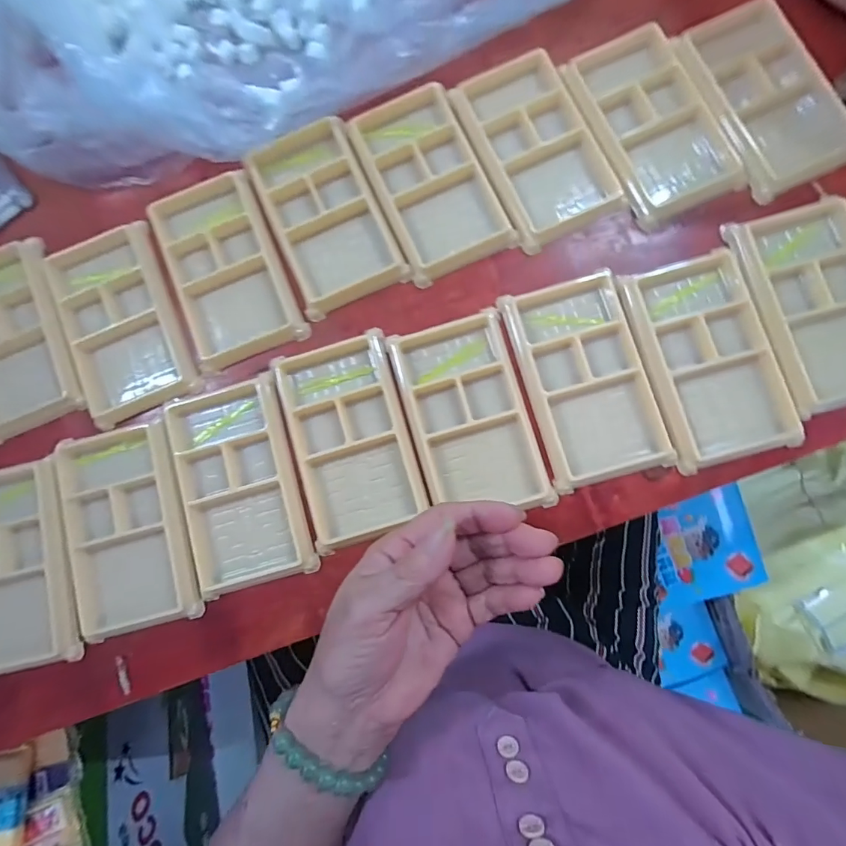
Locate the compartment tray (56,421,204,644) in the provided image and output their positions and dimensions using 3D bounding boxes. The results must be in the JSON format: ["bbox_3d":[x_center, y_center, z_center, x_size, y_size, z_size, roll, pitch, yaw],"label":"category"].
[{"bbox_3d":[-0.198,0.070,0.297,0.079,0.010,0.135,-14,83,-1],"label":"compartment tray"}]

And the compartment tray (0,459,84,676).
[{"bbox_3d":[-0.279,0.099,0.298,0.088,0.012,0.136,-9,83,0],"label":"compartment tray"}]

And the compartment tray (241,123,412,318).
[{"bbox_3d":[-0.070,-0.149,0.318,0.076,0.017,0.129,-24,83,-2],"label":"compartment tray"}]

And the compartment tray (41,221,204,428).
[{"bbox_3d":[-0.219,-0.074,0.321,0.077,0.021,0.137,-21,83,-1],"label":"compartment tray"}]

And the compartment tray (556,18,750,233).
[{"bbox_3d":[0.160,-0.211,0.316,0.080,0.021,0.136,-26,84,-2],"label":"compartment tray"}]

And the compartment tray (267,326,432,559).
[{"bbox_3d":[-0.049,0.011,0.297,0.079,0.010,0.134,-15,83,-1],"label":"compartment tray"}]

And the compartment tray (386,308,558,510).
[{"bbox_3d":[0.032,-0.005,0.294,0.079,0.011,0.133,-17,83,-1],"label":"compartment tray"}]

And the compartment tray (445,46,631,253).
[{"bbox_3d":[0.079,-0.197,0.311,0.077,0.010,0.130,-24,84,-2],"label":"compartment tray"}]

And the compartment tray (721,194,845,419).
[{"bbox_3d":[0.261,-0.078,0.290,0.075,0.012,0.136,-15,83,-1],"label":"compartment tray"}]

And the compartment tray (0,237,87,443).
[{"bbox_3d":[-0.299,-0.060,0.319,0.084,0.019,0.134,-23,83,-2],"label":"compartment tray"}]

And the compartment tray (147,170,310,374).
[{"bbox_3d":[-0.141,-0.112,0.312,0.080,0.011,0.135,-20,83,-1],"label":"compartment tray"}]

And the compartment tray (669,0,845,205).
[{"bbox_3d":[0.239,-0.231,0.307,0.077,0.013,0.137,-27,84,-2],"label":"compartment tray"}]

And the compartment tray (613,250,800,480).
[{"bbox_3d":[0.189,-0.043,0.290,0.079,0.012,0.135,-16,83,-1],"label":"compartment tray"}]

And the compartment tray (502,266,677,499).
[{"bbox_3d":[0.110,-0.029,0.292,0.079,0.012,0.135,-15,83,-1],"label":"compartment tray"}]

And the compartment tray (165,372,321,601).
[{"bbox_3d":[-0.124,0.039,0.295,0.075,0.013,0.138,-16,83,-1],"label":"compartment tray"}]

